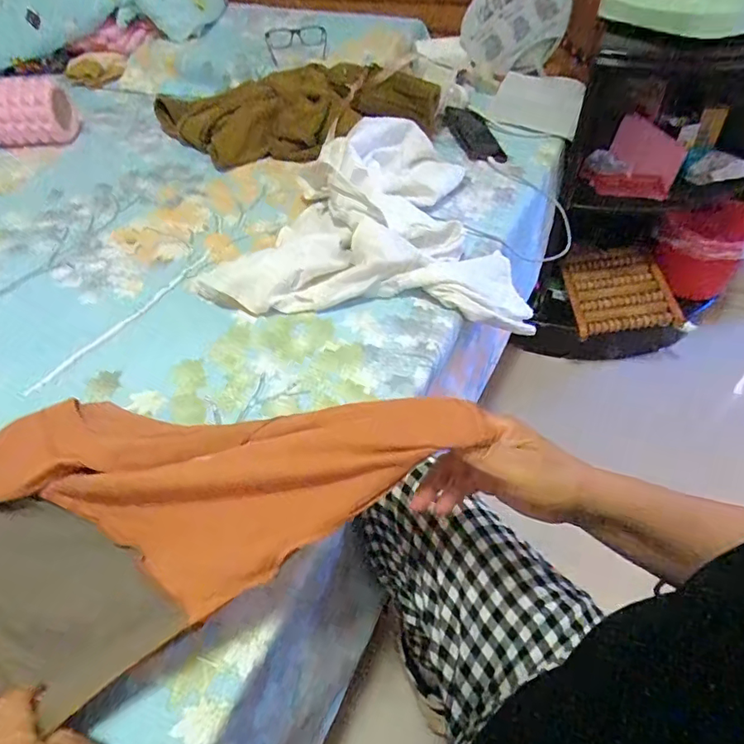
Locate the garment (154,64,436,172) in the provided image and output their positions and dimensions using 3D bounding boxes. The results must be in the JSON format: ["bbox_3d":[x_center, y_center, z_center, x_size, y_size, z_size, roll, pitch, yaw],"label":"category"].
[{"bbox_3d":[-0.150,-0.479,0.955,0.535,0.117,0.209,4,47,3],"label":"garment"}]

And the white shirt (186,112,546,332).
[{"bbox_3d":[-0.007,-0.224,0.750,0.427,0.124,0.353,-3,47,-3],"label":"white shirt"}]

